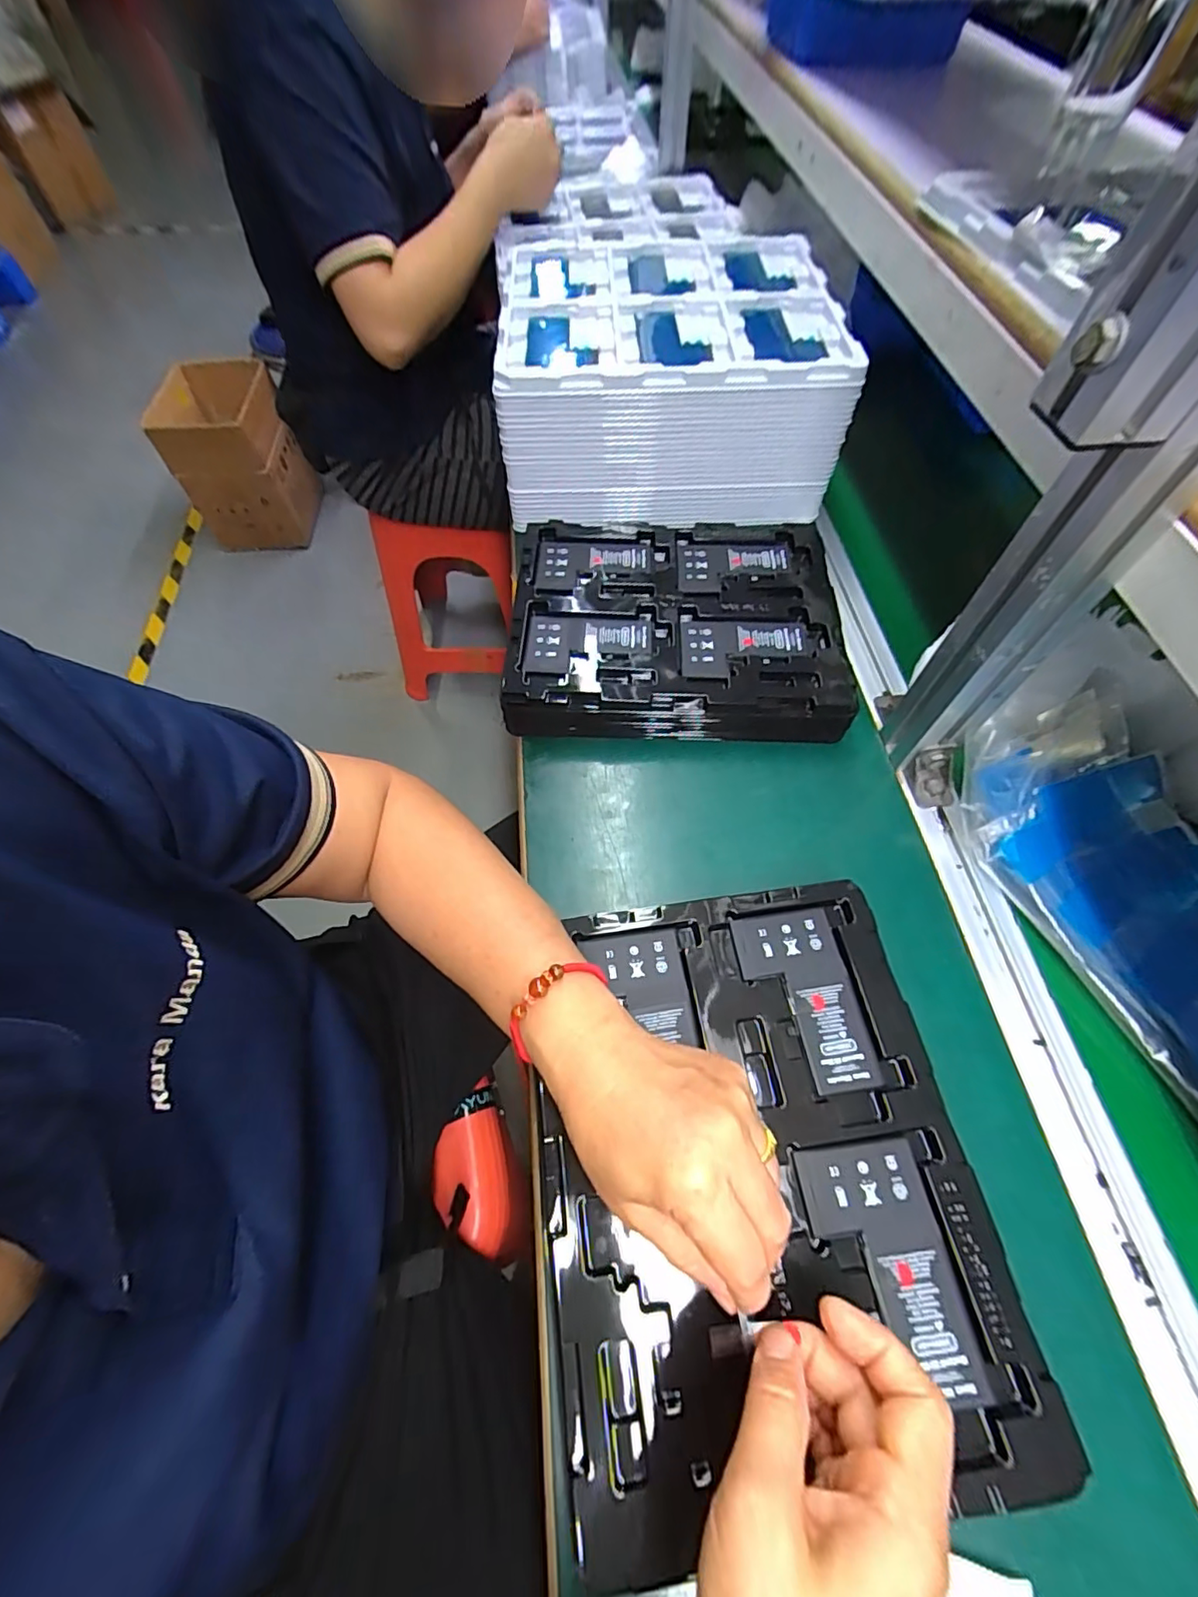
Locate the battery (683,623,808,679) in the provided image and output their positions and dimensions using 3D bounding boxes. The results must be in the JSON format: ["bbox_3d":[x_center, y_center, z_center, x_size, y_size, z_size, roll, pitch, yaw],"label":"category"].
[{"bbox_3d":[0.120,-0.123,0.467,0.105,0.007,0.059,2,61,1],"label":"battery"}]

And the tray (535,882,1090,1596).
[{"bbox_3d":[0.080,0.185,0.300,0.216,0.020,0.272,-7,64,-2],"label":"tray"}]

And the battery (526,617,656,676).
[{"bbox_3d":[-0.008,-0.128,0.472,0.103,0.007,0.062,1,61,0],"label":"battery"}]

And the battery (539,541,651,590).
[{"bbox_3d":[-0.005,-0.212,0.518,0.103,0.008,0.062,3,61,1],"label":"battery"}]

